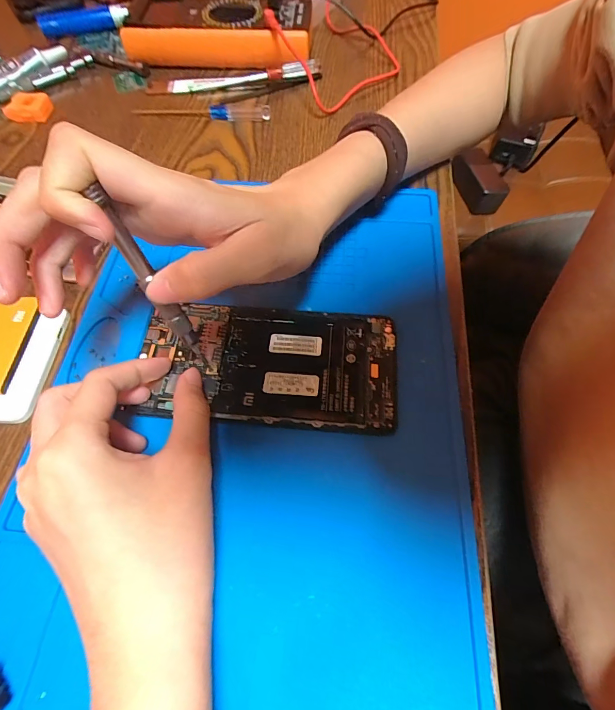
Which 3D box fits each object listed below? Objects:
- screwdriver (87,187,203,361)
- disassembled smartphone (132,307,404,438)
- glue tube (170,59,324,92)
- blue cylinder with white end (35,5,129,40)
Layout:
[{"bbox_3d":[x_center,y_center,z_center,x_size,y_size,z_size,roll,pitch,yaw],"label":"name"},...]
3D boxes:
[{"bbox_3d":[-0.069,-0.031,0.170,0.010,0.087,0.005,-37,46,-17],"label":"screwdriver"},{"bbox_3d":[-0.023,0.003,0.214,0.144,0.008,0.071,5,62,4],"label":"disassembled smartphone"},{"bbox_3d":[-0.061,-0.269,0.359,0.145,0.014,0.020,-7,62,-2],"label":"glue tube"},{"bbox_3d":[-0.241,-0.360,0.404,0.092,0.019,0.013,-14,63,-6],"label":"blue cylinder with white end"}]

